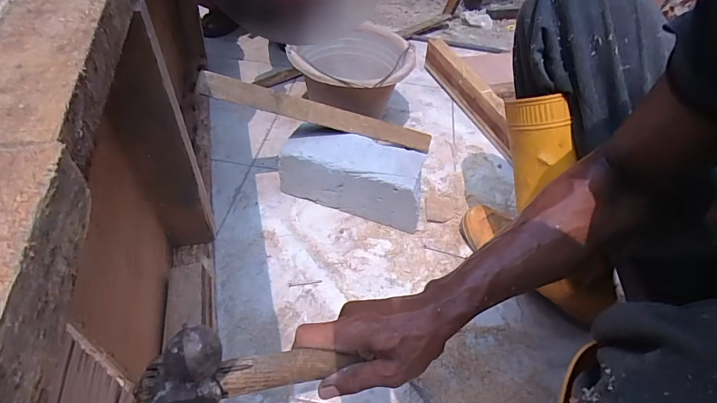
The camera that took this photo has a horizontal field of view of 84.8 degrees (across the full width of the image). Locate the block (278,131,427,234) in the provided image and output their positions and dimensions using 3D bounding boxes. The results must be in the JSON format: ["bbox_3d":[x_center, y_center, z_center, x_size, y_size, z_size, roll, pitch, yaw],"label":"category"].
[{"bbox_3d":[-0.003,-0.048,0.694,0.243,0.101,0.108,18,48,11],"label":"block"}]

